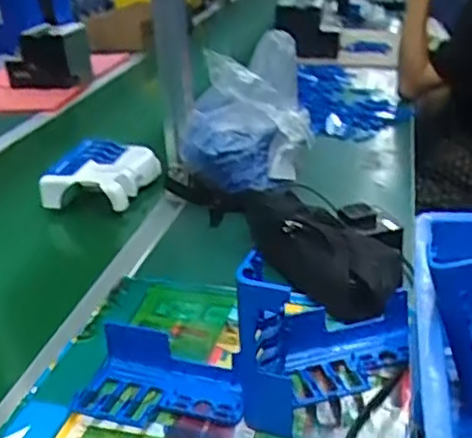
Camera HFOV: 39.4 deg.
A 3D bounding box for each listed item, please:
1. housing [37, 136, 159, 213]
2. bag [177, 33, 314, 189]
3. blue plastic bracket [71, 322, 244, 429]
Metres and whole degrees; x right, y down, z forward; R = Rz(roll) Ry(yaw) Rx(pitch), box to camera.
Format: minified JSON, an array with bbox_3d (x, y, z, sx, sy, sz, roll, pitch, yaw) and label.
[{"bbox_3d":[-0.216,-0.075,1.063,0.143,0.055,0.163,3,26,12],"label":"housing"},{"bbox_3d":[0.012,-0.160,0.995,0.188,0.193,0.131,-5,25,-4],"label":"bag"},{"bbox_3d":[-0.069,0.153,0.613,0.158,0.043,0.094,6,27,19],"label":"blue plastic bracket"}]

